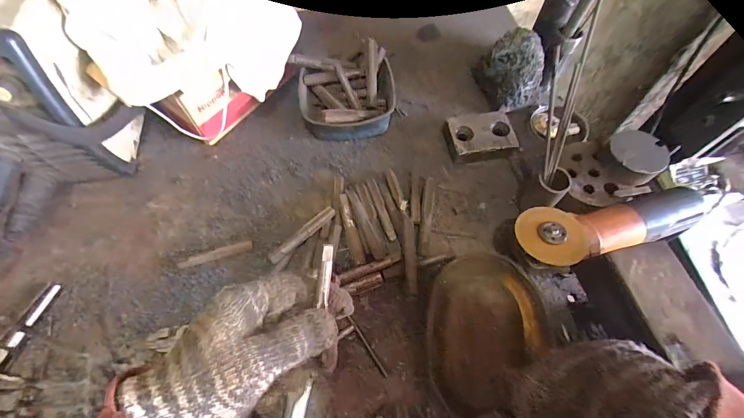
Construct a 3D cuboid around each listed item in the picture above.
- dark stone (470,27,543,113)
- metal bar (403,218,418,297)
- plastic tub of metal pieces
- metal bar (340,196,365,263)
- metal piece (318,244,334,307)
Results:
[{"bbox_3d":[0.225,-0.223,0.564,0.078,0.094,0.093,-18,64,-10],"label":"dark stone"},{"bbox_3d":[0.052,0.062,0.472,0.017,0.010,0.105,0,63,-1],"label":"metal bar"},{"bbox_3d":[-0.042,-0.182,0.569,0.156,0.077,0.136,-7,63,-5],"label":"plastic tub of metal pieces"},{"bbox_3d":[-0.029,0.029,0.499,0.014,0.013,0.106,-13,64,-8],"label":"metal bar"},{"bbox_3d":[-0.036,0.052,0.275,0.009,0.004,0.048,4,92,2],"label":"metal piece"}]

